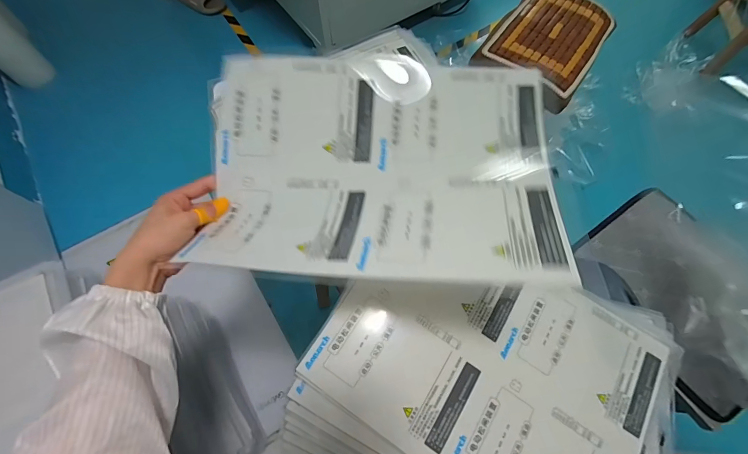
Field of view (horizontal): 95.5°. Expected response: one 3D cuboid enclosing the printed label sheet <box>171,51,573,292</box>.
[{"bbox_3d":[-0.003,-0.069,0.367,0.356,0.085,0.261,5,66,2],"label":"printed label sheet"}]

